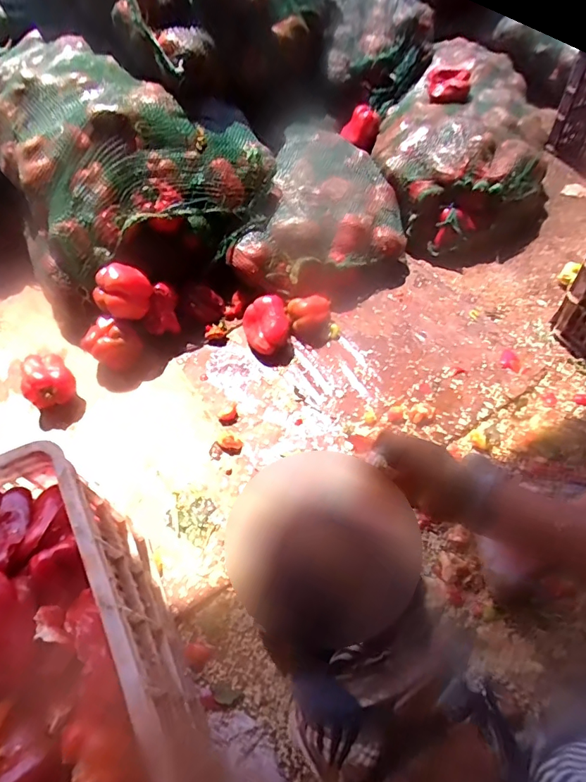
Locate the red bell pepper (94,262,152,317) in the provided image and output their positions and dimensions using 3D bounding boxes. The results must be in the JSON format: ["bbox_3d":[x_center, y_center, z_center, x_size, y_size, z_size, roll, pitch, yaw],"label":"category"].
[{"bbox_3d":[-0.347,-0.202,0.968,0.095,0.081,0.097,12,55,12],"label":"red bell pepper"}]

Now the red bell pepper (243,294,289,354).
[{"bbox_3d":[-0.056,-0.136,1.029,0.095,0.080,0.112,-12,54,-5],"label":"red bell pepper"}]

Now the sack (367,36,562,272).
[{"bbox_3d":[0.446,-0.578,1.226,0.435,0.247,0.483,7,55,9],"label":"sack"}]

